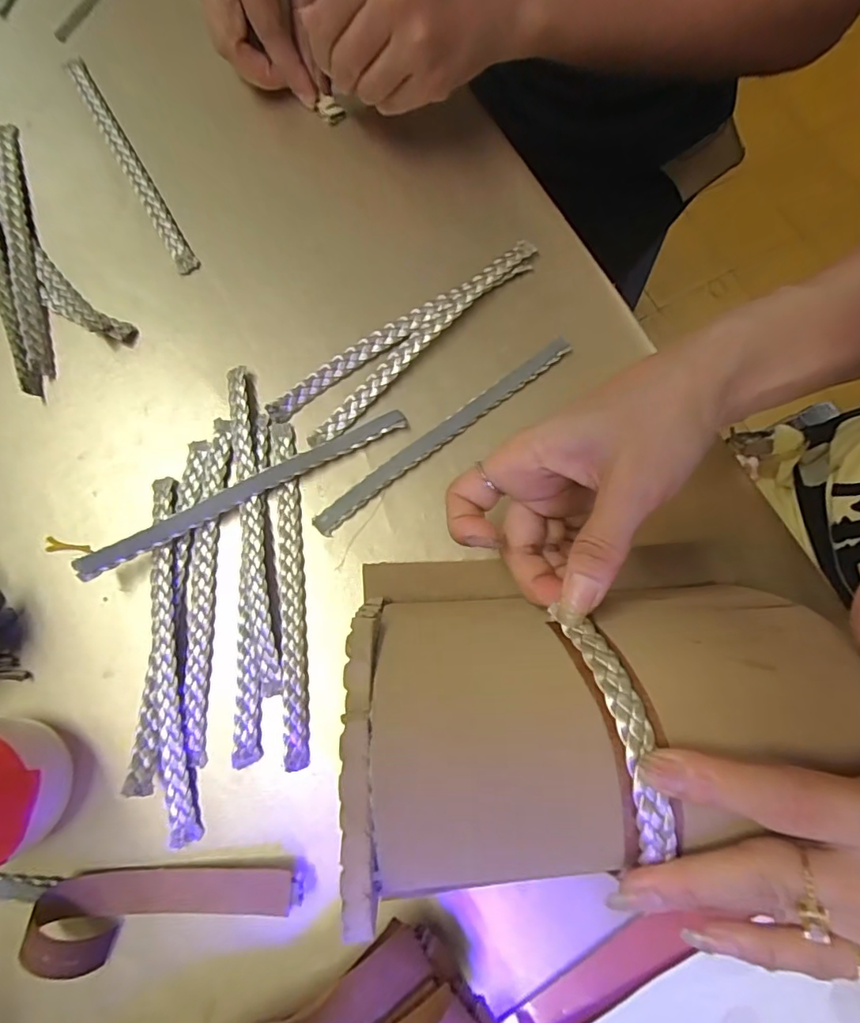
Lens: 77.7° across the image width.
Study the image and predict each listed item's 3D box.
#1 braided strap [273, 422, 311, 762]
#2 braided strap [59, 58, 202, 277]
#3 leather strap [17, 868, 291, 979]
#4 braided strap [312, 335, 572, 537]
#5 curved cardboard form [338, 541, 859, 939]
[{"bbox_3d":[-0.078,0.041,0.299,0.013,0.004,0.188,-6,78,-2],"label":"braided strap"},{"bbox_3d":[-0.203,-0.235,0.359,0.014,0.005,0.188,-30,80,-7],"label":"braided strap"},{"bbox_3d":[-0.128,0.195,0.257,0.118,0.026,0.035,-4,78,-2],"label":"leather strap"},{"bbox_3d":[0.010,-0.048,0.320,0.187,0.005,0.012,-38,81,-8],"label":"braided strap"},{"bbox_3d":[0.064,0.070,0.237,0.192,0.121,0.118,-5,78,-2],"label":"curved cardboard form"}]

